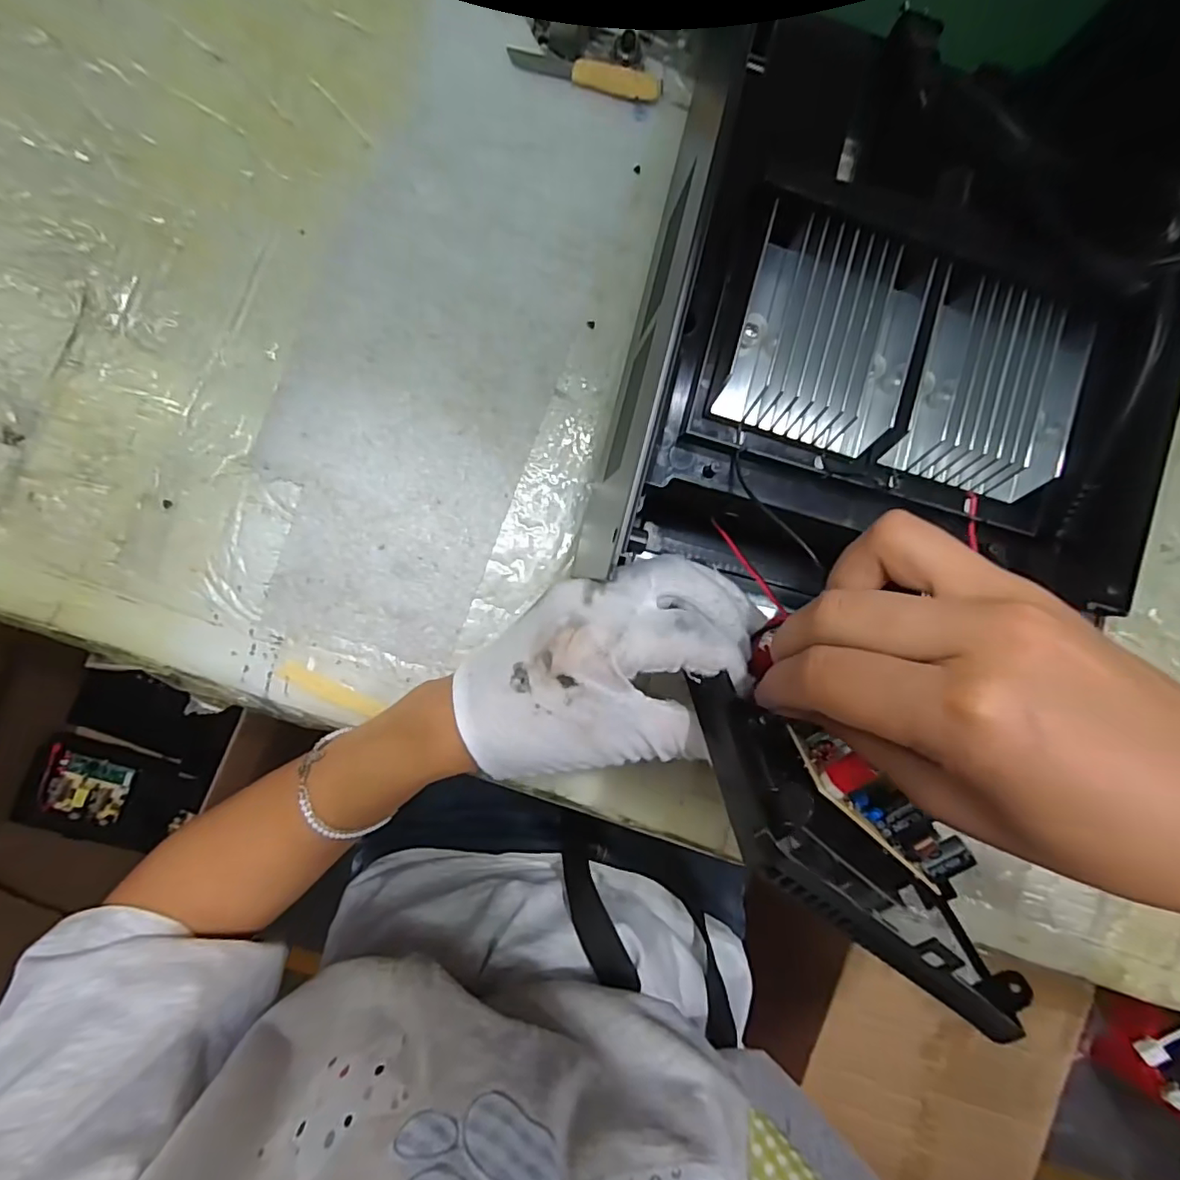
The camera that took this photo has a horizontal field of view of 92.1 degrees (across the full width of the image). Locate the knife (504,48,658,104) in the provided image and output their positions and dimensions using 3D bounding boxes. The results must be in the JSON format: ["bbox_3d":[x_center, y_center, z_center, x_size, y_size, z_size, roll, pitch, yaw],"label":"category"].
[{"bbox_3d":[-0.002,-0.280,0.307,0.082,0.009,0.012,11,89,-7],"label":"knife"}]

